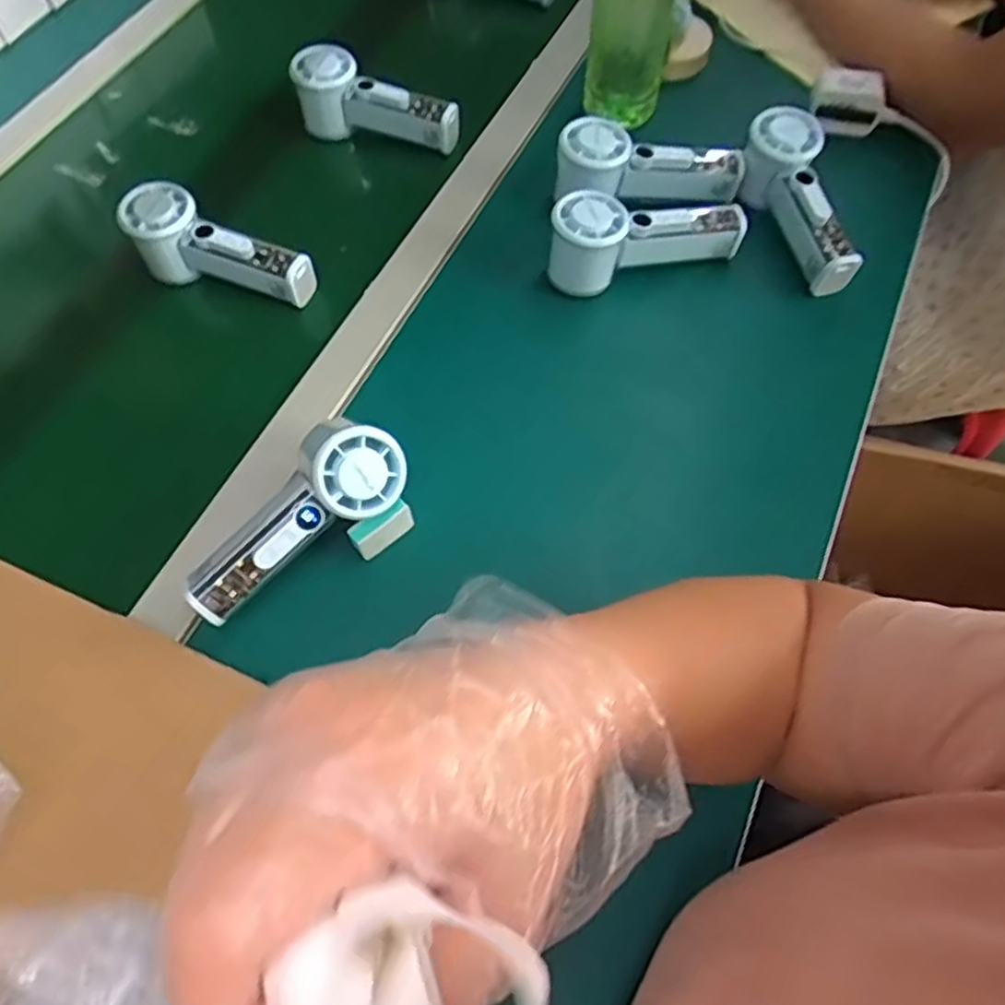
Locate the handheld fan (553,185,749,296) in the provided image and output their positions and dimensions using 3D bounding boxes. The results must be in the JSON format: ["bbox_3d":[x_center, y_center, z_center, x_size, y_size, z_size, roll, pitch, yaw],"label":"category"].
[{"bbox_3d":[0.112,-0.205,0.561,0.154,0.063,0.047,-9,62,-2],"label":"handheld fan"}]

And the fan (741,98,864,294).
[{"bbox_3d":[0.240,-0.240,0.581,0.055,0.050,0.156,-15,77,-6],"label":"fan"}]

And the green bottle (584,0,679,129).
[{"bbox_3d":[0.111,-0.424,0.598,0.070,0.198,0.062,9,63,7],"label":"green bottle"}]

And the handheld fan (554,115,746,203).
[{"bbox_3d":[0.120,-0.270,0.599,0.152,0.063,0.042,3,61,-13],"label":"handheld fan"}]

